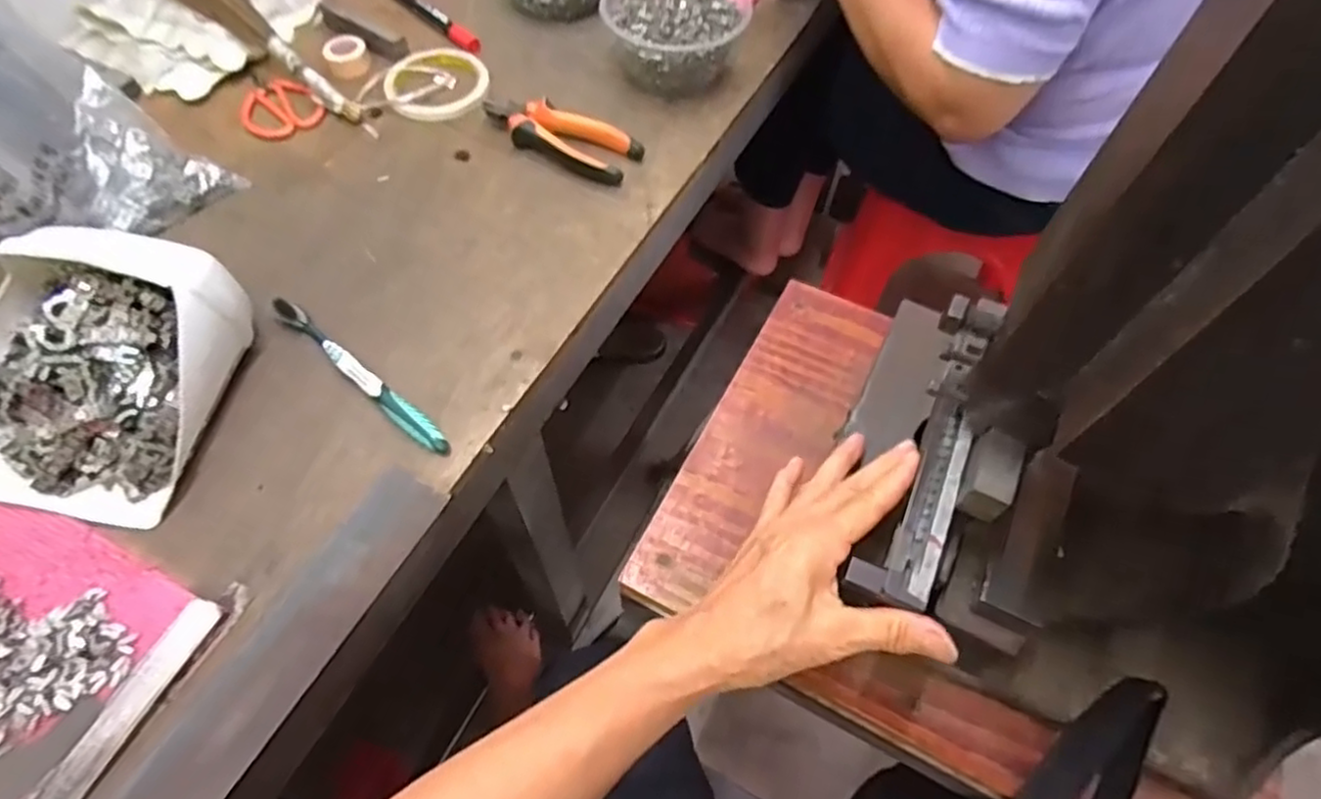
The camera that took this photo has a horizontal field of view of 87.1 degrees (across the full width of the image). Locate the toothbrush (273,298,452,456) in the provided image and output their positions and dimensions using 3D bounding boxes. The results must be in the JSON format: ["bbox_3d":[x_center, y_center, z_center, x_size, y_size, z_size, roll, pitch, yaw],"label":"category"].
[{"bbox_3d":[-0.216,-0.020,0.494,0.180,0.012,0.016,35,64,19],"label":"toothbrush"}]

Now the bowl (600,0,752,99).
[{"bbox_3d":[0.013,-0.350,0.662,0.099,0.069,0.123,-37,66,-21],"label":"bowl"}]

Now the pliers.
[{"bbox_3d":[-0.094,-0.237,0.621,0.151,0.023,0.052,23,61,12],"label":"pliers"}]

